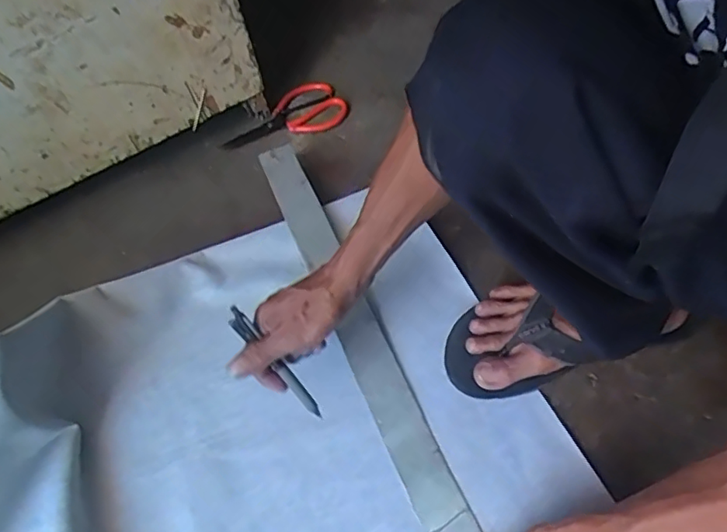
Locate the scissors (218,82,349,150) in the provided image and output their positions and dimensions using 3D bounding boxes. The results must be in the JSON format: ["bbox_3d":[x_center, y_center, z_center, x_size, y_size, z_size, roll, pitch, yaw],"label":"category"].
[{"bbox_3d":[-0.114,-0.216,0.865,0.196,0.014,0.095,-37,59,-20],"label":"scissors"}]

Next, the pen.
[{"bbox_3d":[-0.082,0.091,0.536,0.014,0.133,0.011,-45,18,-24],"label":"pen"}]

